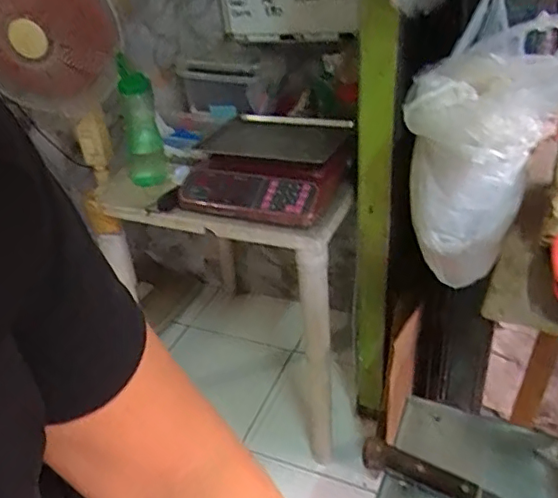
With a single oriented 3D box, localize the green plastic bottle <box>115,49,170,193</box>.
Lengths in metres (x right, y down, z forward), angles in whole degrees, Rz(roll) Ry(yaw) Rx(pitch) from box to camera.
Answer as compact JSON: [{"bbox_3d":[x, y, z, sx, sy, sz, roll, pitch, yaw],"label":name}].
[{"bbox_3d":[-0.319,-0.280,1.295,0.088,0.280,0.085,-14,34,-12],"label":"green plastic bottle"}]

